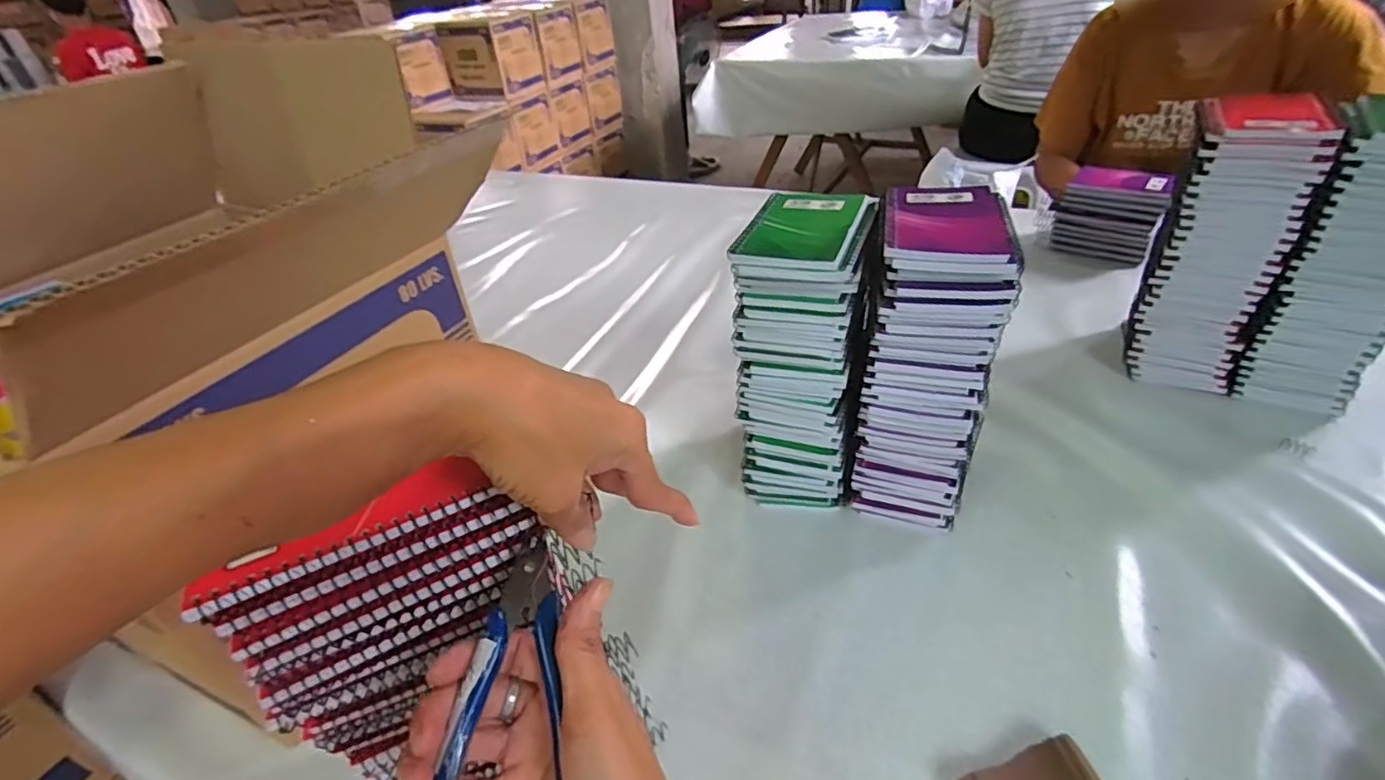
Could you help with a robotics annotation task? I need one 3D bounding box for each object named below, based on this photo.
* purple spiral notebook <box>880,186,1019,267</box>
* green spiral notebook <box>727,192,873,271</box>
[{"bbox_3d":[0.193,-0.132,0.477,0.086,0.009,0.129,6,39,14],"label":"purple spiral notebook"},{"bbox_3d":[0.088,-0.131,0.499,0.088,0.009,0.127,10,39,21],"label":"green spiral notebook"}]

